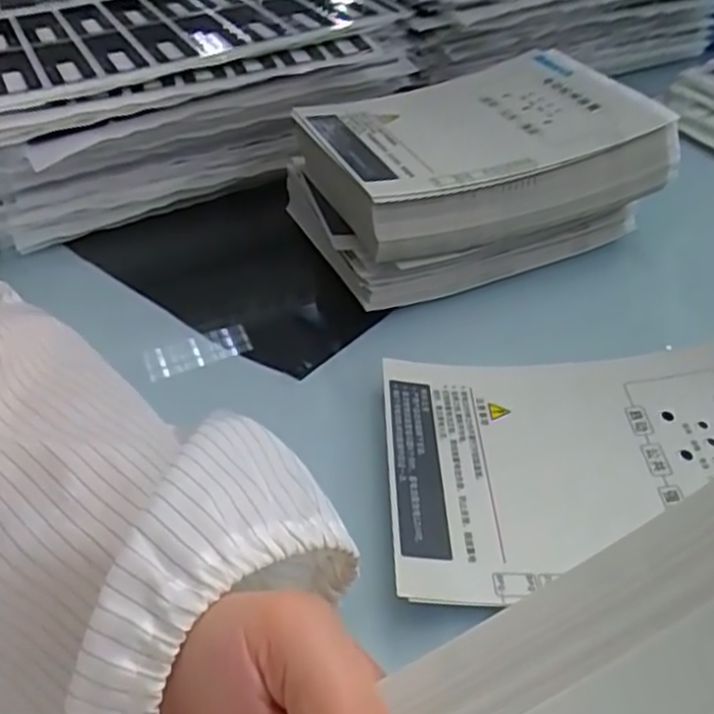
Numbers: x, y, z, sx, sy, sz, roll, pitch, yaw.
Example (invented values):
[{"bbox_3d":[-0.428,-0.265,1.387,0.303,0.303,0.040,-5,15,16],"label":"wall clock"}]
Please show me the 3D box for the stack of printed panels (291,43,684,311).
[{"bbox_3d":[0.067,-0.109,0.438,0.193,0.088,0.143,-16,42,-13],"label":"stack of printed panels"}]

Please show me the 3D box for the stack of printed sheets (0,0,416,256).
[{"bbox_3d":[-0.129,-0.192,0.522,0.324,0.100,0.202,-13,41,-9],"label":"stack of printed sheets"}]

